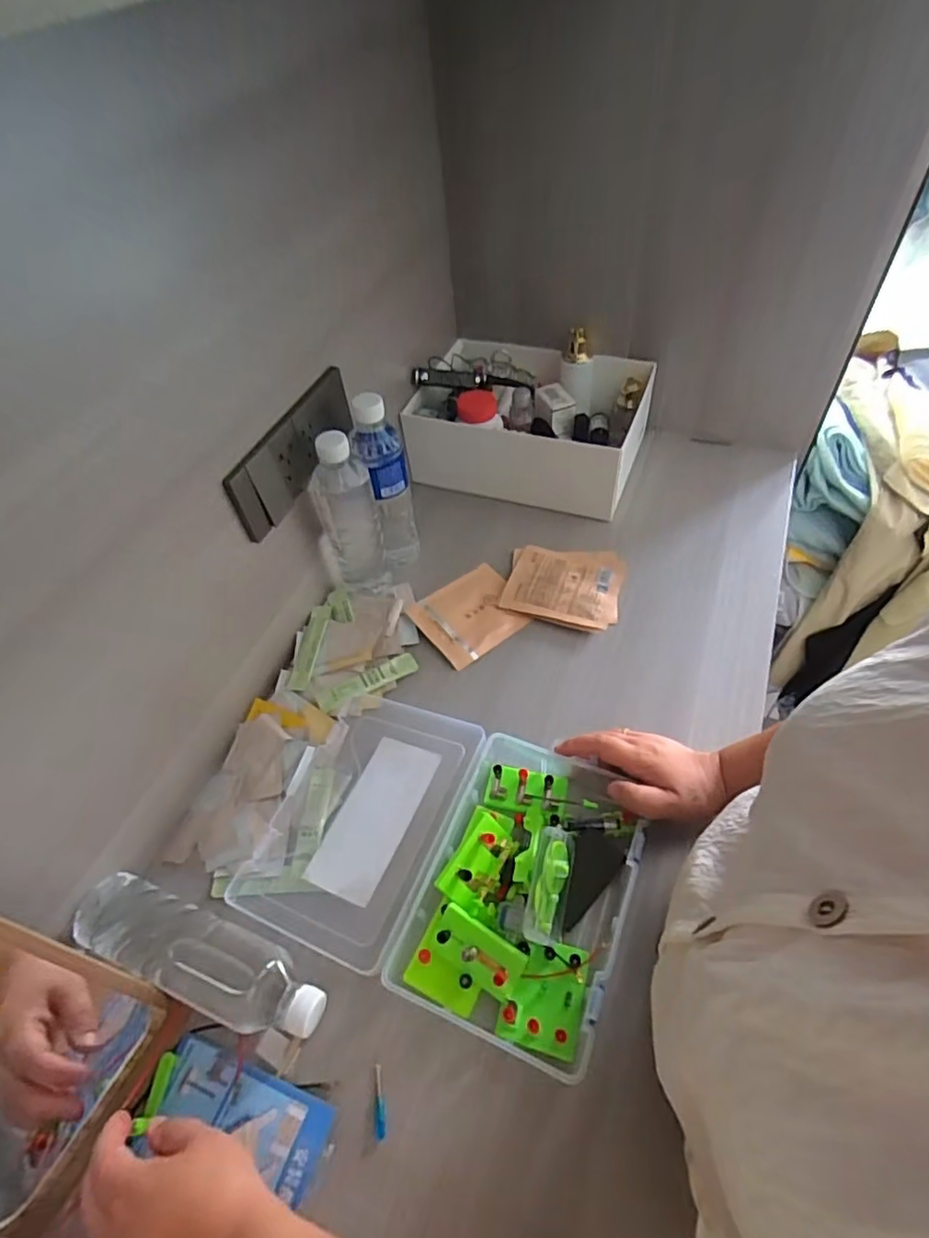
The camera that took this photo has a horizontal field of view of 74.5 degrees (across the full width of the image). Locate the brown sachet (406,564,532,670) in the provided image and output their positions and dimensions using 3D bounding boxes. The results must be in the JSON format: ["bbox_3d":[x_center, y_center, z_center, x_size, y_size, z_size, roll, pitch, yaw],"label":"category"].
[{"bbox_3d":[0.009,-0.008,0.717,0.119,0.013,0.100,-31,59,-21],"label":"brown sachet"}]

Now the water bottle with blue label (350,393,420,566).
[{"bbox_3d":[-0.090,-0.152,0.703,0.063,0.226,0.055,-10,54,-7],"label":"water bottle with blue label"}]

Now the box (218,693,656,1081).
[{"bbox_3d":[-0.021,0.198,0.533,0.310,0.061,0.226,20,56,14],"label":"box"}]

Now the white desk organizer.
[{"bbox_3d":[0.091,-0.278,0.837,0.294,0.106,0.205,16,55,12],"label":"white desk organizer"}]

